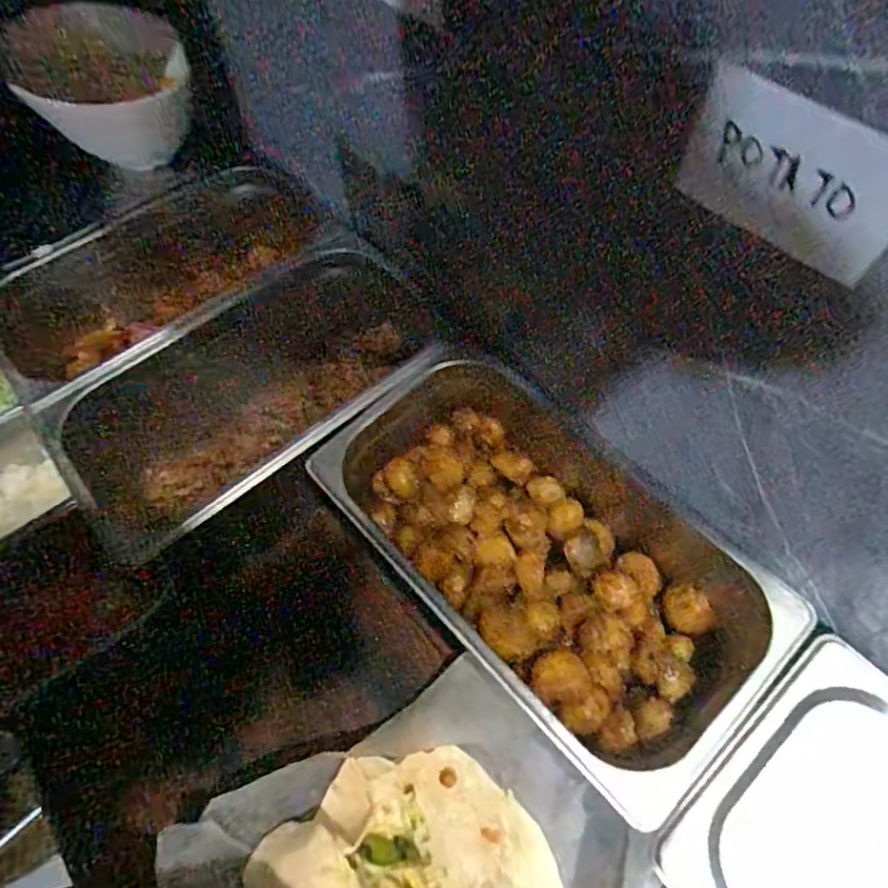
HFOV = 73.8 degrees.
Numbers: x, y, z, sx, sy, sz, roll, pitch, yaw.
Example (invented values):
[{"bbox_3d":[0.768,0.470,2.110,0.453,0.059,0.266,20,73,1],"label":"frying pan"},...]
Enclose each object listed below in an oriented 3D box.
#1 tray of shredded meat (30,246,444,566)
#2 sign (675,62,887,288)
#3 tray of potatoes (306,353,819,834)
[{"bbox_3d":[-0.160,-0.023,0.529,0.317,0.136,0.175,-32,62,-16],"label":"tray of shredded meat"},{"bbox_3d":[0.136,-0.105,0.233,0.009,0.056,0.087,-39,65,-20],"label":"sign"},{"bbox_3d":[0.070,0.081,0.449,0.177,0.110,0.322,-39,64,-19],"label":"tray of potatoes"}]

